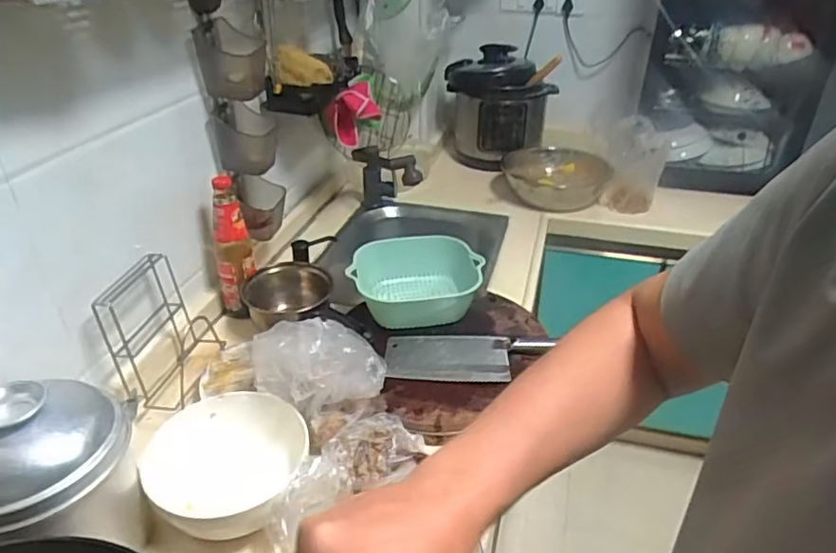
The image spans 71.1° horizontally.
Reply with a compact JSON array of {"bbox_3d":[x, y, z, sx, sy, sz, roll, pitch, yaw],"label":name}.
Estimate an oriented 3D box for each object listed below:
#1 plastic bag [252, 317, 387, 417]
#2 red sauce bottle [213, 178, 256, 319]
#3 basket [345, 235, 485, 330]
[{"bbox_3d":[-0.142,0.122,0.836,0.168,0.094,0.118,-14,35,-22],"label":"plastic bag"},{"bbox_3d":[-0.343,-0.046,1.084,0.067,0.273,0.069,-9,33,-15],"label":"red sauce bottle"},{"bbox_3d":[0.001,0.022,1.095,0.235,0.100,0.215,-5,32,-7],"label":"basket"}]

